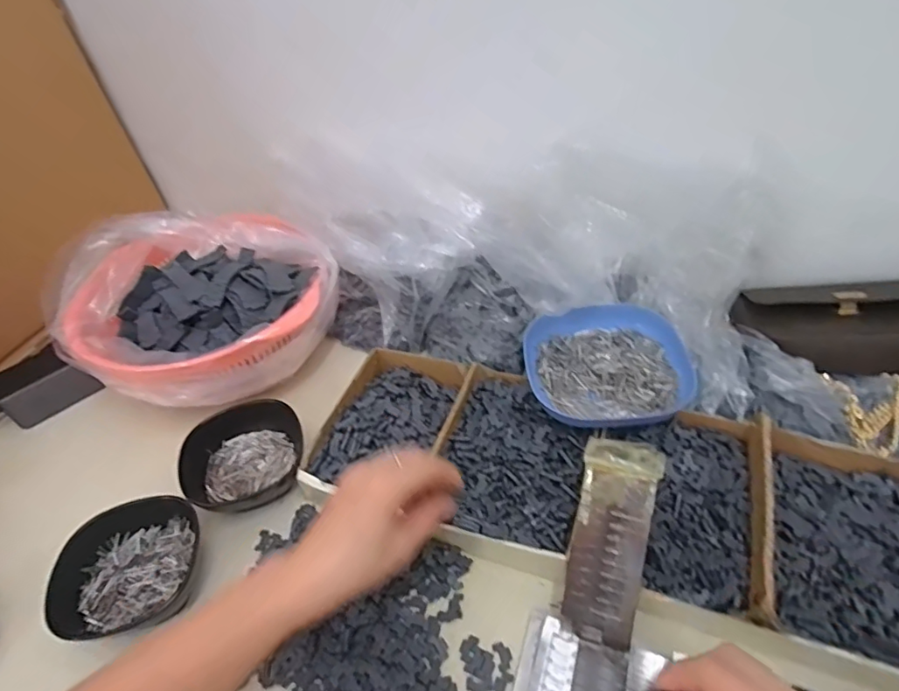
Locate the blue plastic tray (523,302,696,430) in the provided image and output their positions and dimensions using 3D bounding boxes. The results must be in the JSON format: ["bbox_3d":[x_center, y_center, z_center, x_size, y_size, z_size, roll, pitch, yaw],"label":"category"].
[{"bbox_3d":[0.146,0.018,0.505,0.144,0.030,0.135,3,45,10],"label":"blue plastic tray"}]

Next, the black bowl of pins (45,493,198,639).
[{"bbox_3d":[-0.256,0.177,0.441,0.106,0.039,0.106,-4,44,3],"label":"black bowl of pins"}]

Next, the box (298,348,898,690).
[{"bbox_3d":[0.117,0.109,0.444,0.484,0.045,0.191,11,46,18],"label":"box"}]

